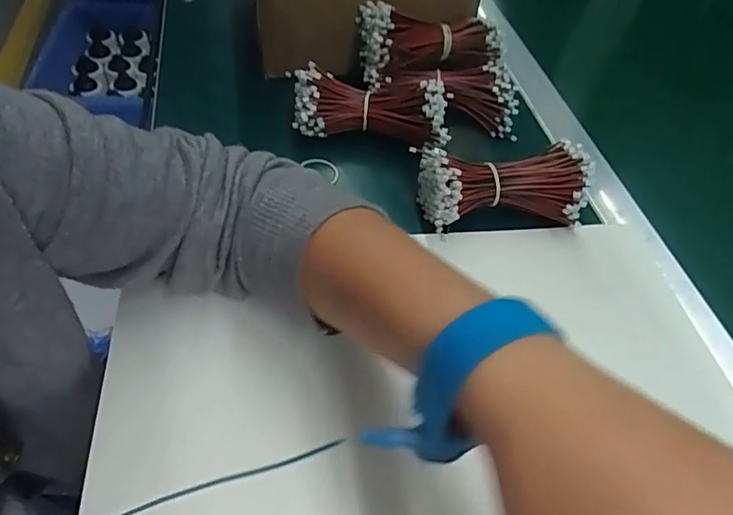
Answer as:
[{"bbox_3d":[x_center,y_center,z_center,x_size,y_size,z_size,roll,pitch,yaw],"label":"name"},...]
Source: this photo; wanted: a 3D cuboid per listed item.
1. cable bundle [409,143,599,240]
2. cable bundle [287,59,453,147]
[{"bbox_3d":[0.101,-0.054,0.378,0.116,0.052,0.060,-6,55,-10],"label":"cable bundle"},{"bbox_3d":[0.003,-0.126,0.423,0.135,0.049,0.050,11,54,2],"label":"cable bundle"}]

